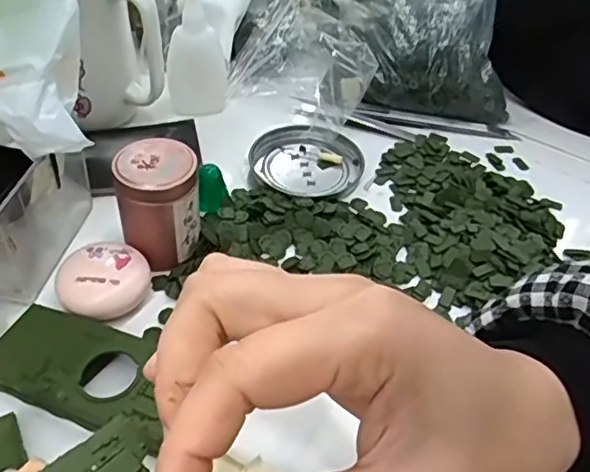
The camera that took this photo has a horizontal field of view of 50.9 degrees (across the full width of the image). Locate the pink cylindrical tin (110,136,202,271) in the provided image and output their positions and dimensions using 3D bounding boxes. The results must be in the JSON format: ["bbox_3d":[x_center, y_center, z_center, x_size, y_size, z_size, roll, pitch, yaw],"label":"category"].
[{"bbox_3d":[-0.078,-0.018,0.353,0.044,0.060,0.040,3,45,-3],"label":"pink cylindrical tin"}]

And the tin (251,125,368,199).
[{"bbox_3d":[0.008,-0.054,0.442,0.078,0.012,0.071,3,45,-3],"label":"tin"}]

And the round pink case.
[{"bbox_3d":[-0.103,0.026,0.337,0.048,0.022,0.042,-18,50,-22],"label":"round pink case"}]

